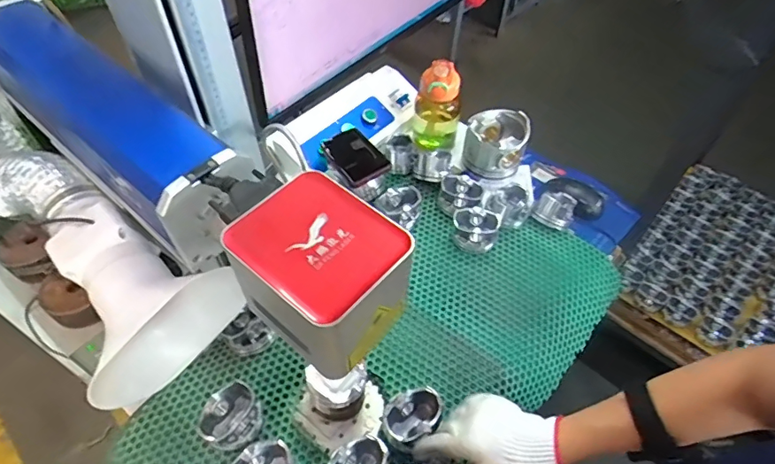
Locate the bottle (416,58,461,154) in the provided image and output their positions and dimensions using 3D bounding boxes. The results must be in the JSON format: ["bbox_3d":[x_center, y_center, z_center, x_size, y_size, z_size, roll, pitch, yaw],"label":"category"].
[{"bbox_3d":[0.099,-0.238,0.969,0.083,0.180,0.077,7,52,4],"label":"bottle"}]

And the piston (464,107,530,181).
[{"bbox_3d":[0.204,-0.168,0.943,0.108,0.098,0.102,1,52,-1],"label":"piston"}]

